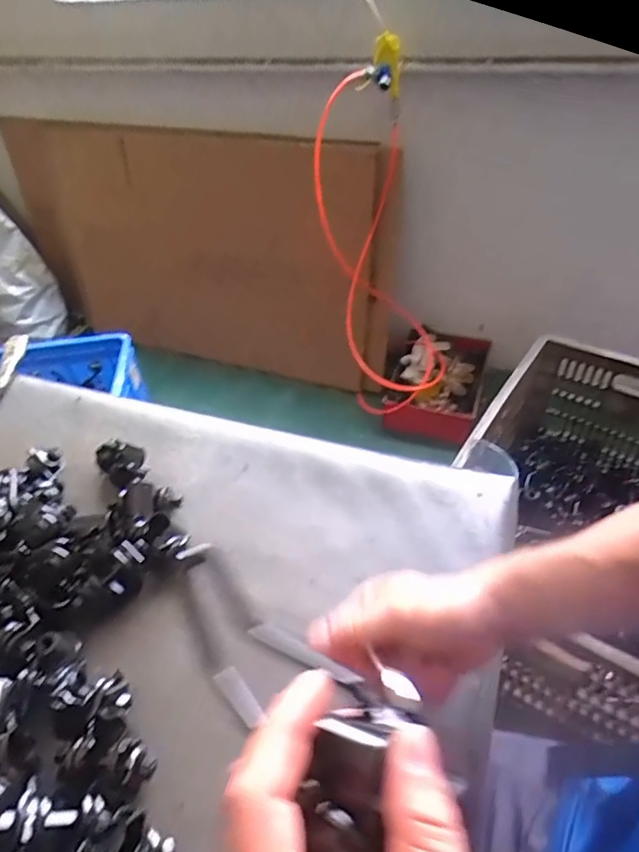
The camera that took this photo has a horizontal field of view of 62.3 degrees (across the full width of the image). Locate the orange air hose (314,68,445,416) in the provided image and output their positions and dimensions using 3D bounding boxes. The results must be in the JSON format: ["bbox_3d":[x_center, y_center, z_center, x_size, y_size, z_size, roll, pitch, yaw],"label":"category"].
[{"bbox_3d":[0.186,-0.356,1.382,0.319,0.696,0.293,7,47,12],"label":"orange air hose"}]

